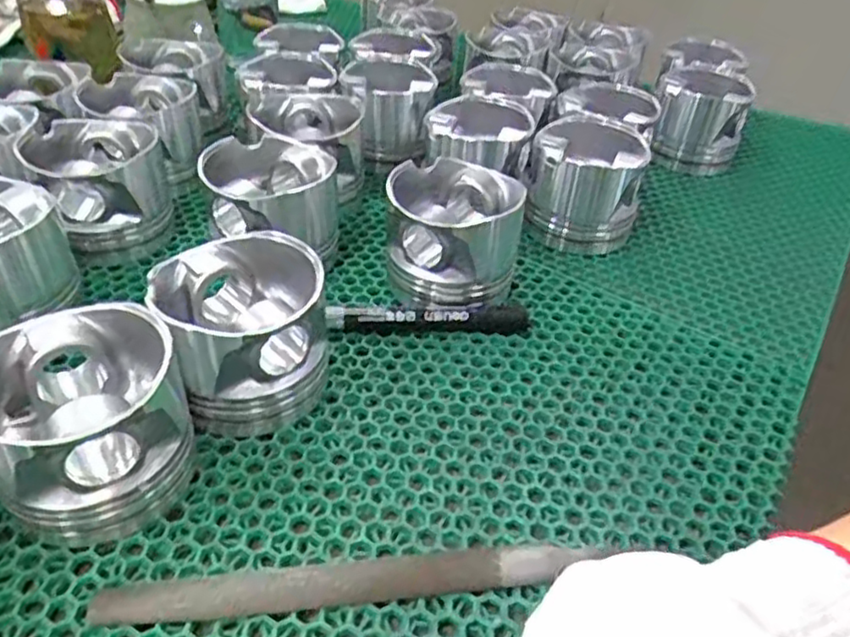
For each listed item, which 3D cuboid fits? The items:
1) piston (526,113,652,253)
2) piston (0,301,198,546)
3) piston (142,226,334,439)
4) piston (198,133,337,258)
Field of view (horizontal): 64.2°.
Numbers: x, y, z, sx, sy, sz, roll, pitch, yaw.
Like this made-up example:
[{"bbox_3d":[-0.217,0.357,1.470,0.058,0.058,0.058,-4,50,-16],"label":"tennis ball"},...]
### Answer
[{"bbox_3d":[0.125,-0.107,0.531,0.082,0.069,0.090,12,40,9],"label":"piston"},{"bbox_3d":[-0.156,0.048,0.315,0.084,0.072,0.082,3,40,-2],"label":"piston"},{"bbox_3d":[-0.098,0.007,0.368,0.082,0.074,0.084,3,40,-2],"label":"piston"},{"bbox_3d":[-0.106,-0.075,0.463,0.079,0.075,0.084,3,40,-2],"label":"piston"}]

